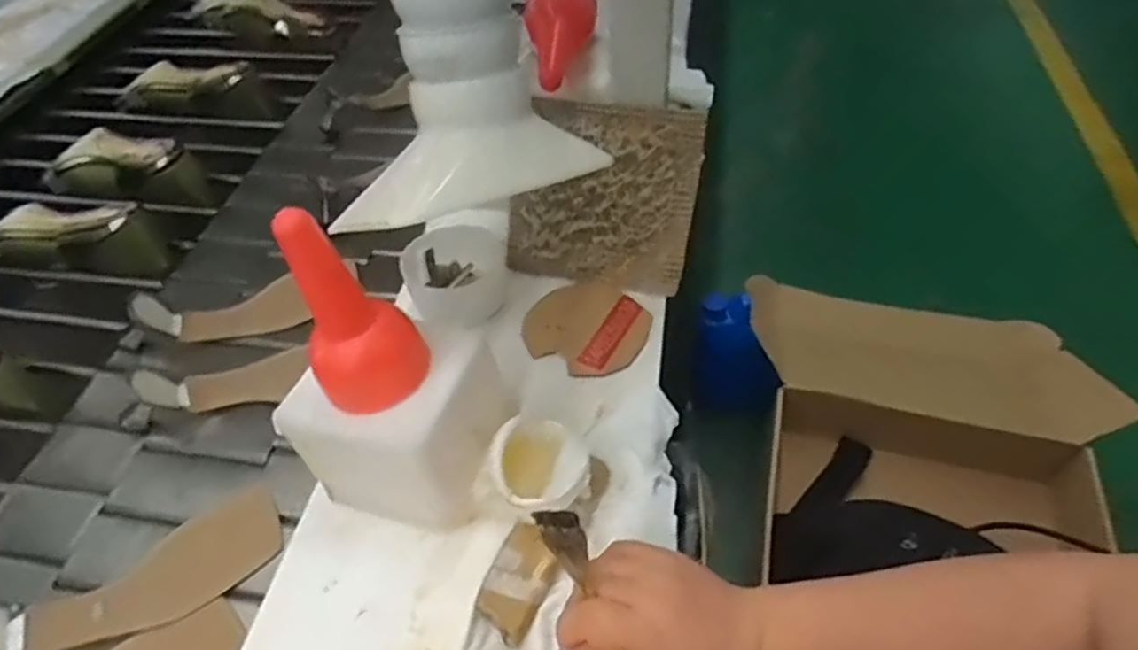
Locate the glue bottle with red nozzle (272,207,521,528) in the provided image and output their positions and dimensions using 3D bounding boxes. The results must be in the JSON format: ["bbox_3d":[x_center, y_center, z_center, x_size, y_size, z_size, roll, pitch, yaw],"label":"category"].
[{"bbox_3d":[-0.116,0.034,0.460,0.124,0.239,0.101,15,49,17],"label":"glue bottle with red nozzle"}]

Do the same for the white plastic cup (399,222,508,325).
[{"bbox_3d":[-0.107,-0.045,0.651,0.089,0.062,0.096,-2,46,2],"label":"white plastic cup"}]

